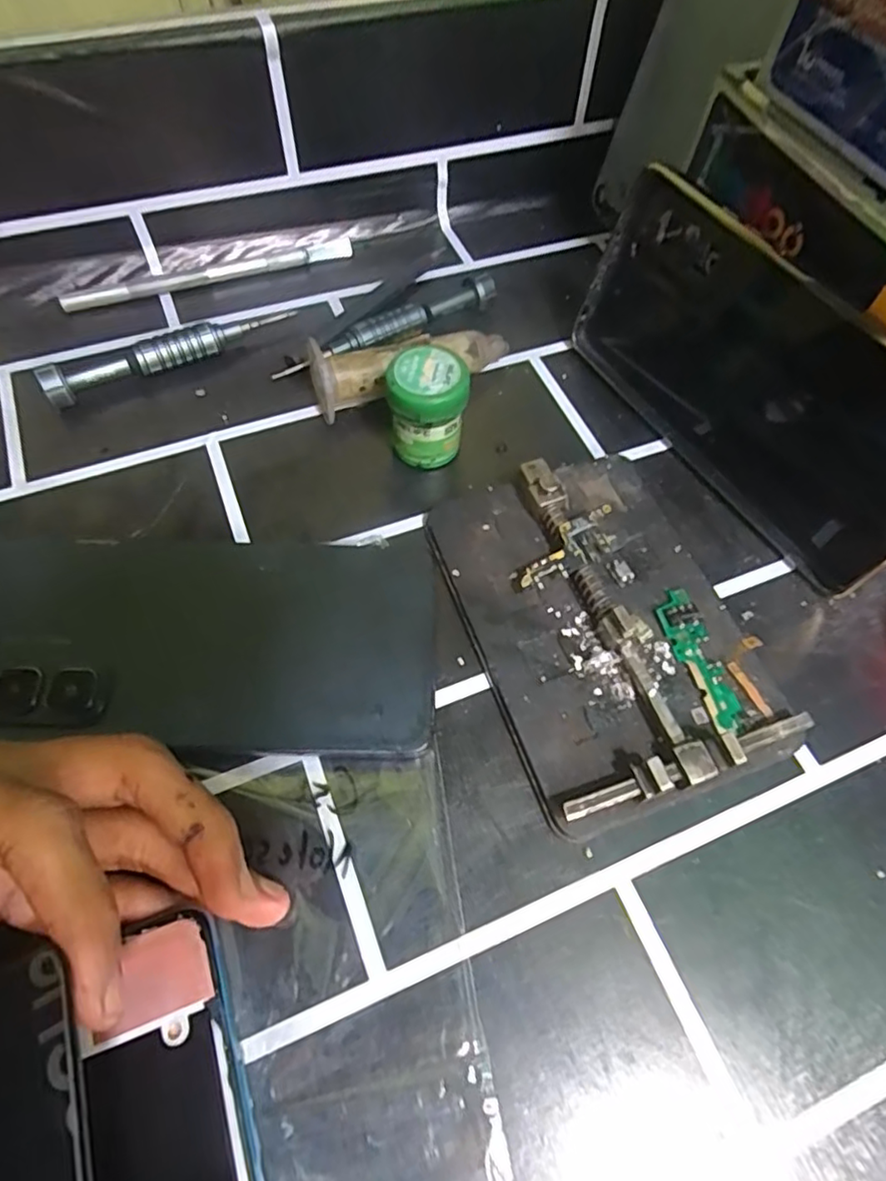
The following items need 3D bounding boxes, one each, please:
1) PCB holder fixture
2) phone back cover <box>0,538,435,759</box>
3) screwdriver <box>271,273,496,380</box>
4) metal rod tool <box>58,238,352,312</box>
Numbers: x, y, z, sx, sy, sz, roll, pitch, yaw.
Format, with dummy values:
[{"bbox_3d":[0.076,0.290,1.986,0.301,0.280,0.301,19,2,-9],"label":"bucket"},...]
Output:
[{"bbox_3d":[0.056,0.008,0.215,0.089,0.022,0.128,-17,63,-12],"label":"PCB holder fixture"},{"bbox_3d":[-0.087,0.016,0.207,0.165,0.006,0.077,0,61,-3],"label":"phone back cover"},{"bbox_3d":[-0.025,-0.121,0.283,0.113,0.014,0.013,-27,66,-17],"label":"screwdriver"},{"bbox_3d":[-0.113,-0.156,0.304,0.141,0.006,0.007,-19,64,-13],"label":"metal rod tool"}]

